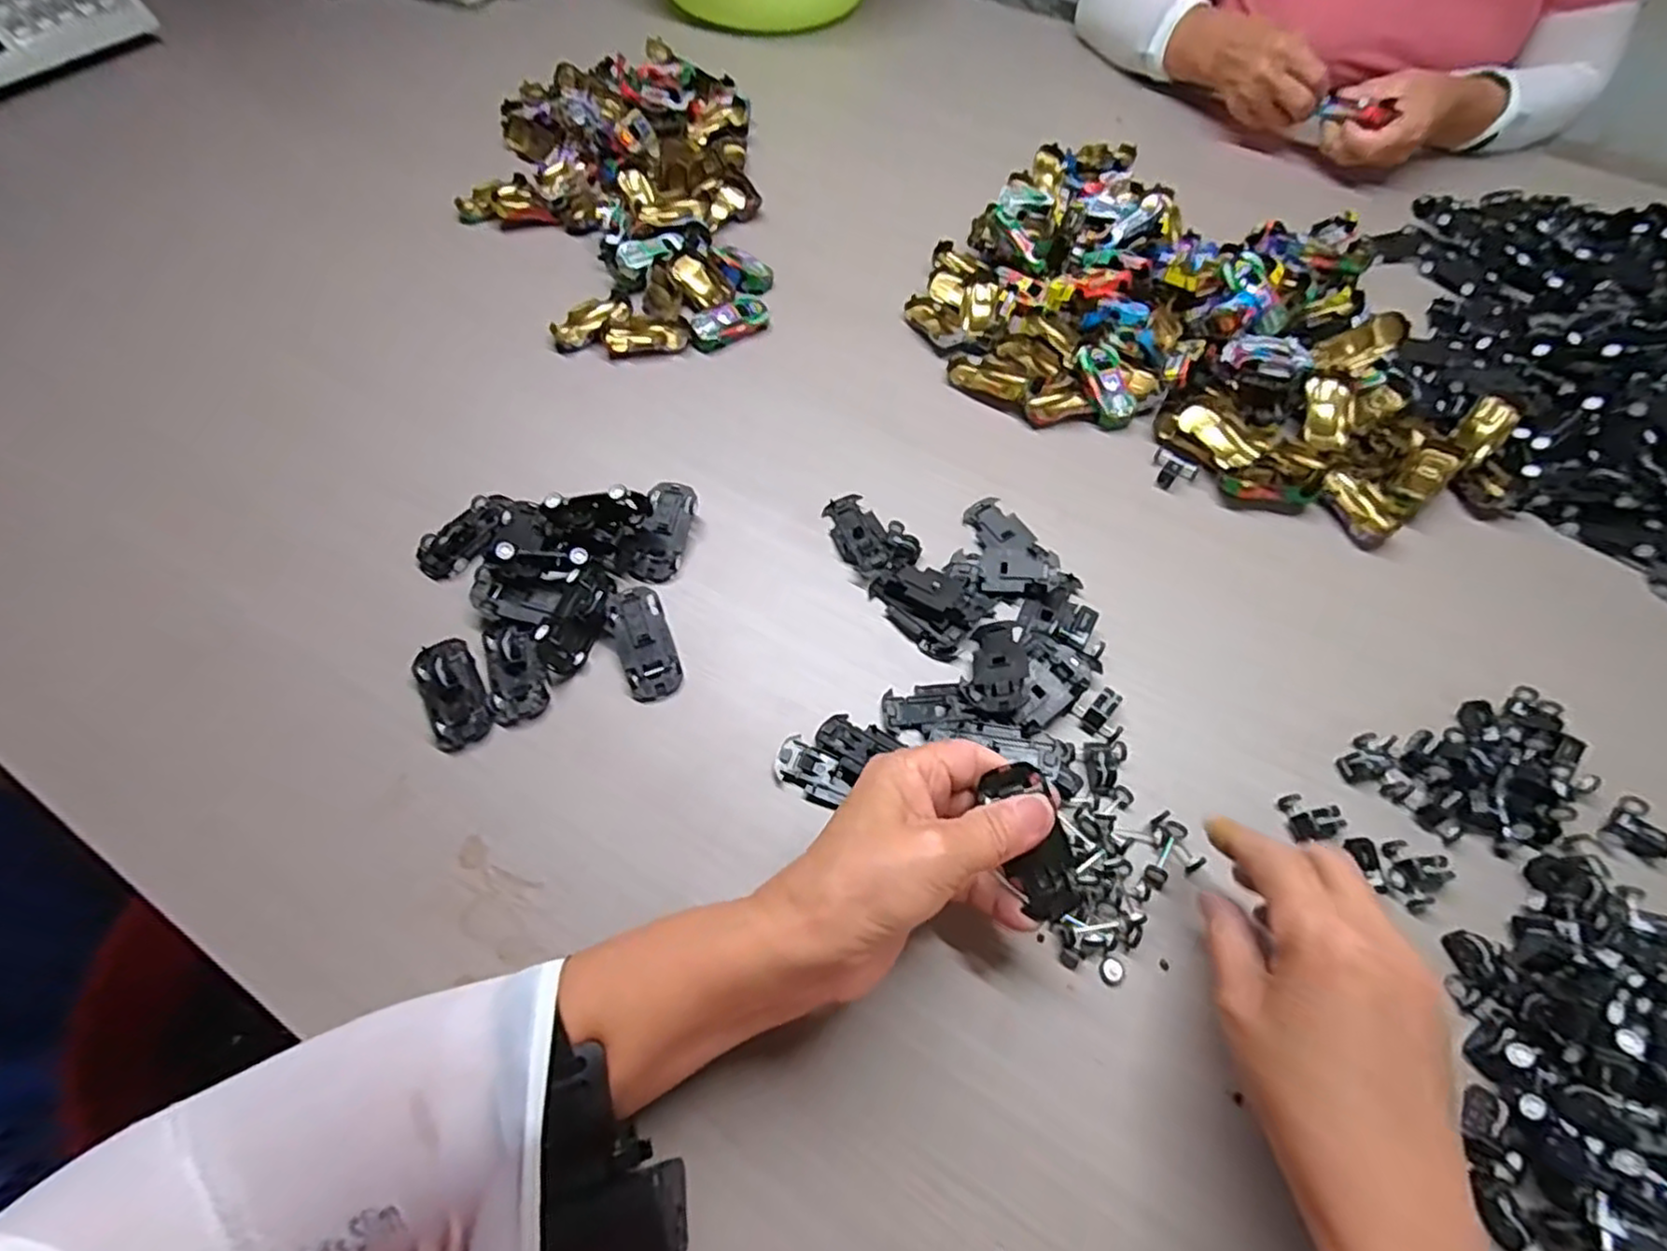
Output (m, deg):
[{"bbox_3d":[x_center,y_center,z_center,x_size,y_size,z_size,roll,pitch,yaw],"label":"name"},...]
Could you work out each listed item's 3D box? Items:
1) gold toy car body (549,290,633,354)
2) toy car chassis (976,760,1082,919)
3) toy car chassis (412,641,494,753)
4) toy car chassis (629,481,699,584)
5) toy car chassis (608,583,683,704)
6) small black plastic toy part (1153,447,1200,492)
[{"bbox_3d":[-0.186,-0.234,0.551,0.032,0.012,0.064,38,67,16],"label":"gold toy car body"},{"bbox_3d":[0.088,0.093,0.312,0.027,0.010,0.065,-15,81,-10],"label":"toy car chassis"},{"bbox_3d":[-0.206,0.036,0.387,0.027,0.011,0.061,-23,66,-14],"label":"toy car chassis"},{"bbox_3d":[-0.105,-0.058,0.448,0.028,0.018,0.065,12,62,4],"label":"toy car chassis"},{"bbox_3d":[-0.107,0.011,0.406,0.030,0.013,0.066,-17,64,-11],"label":"toy car chassis"},{"bbox_3d":[0.233,-0.107,0.494,0.030,0.012,0.028,39,67,17],"label":"small black plastic toy part"}]

